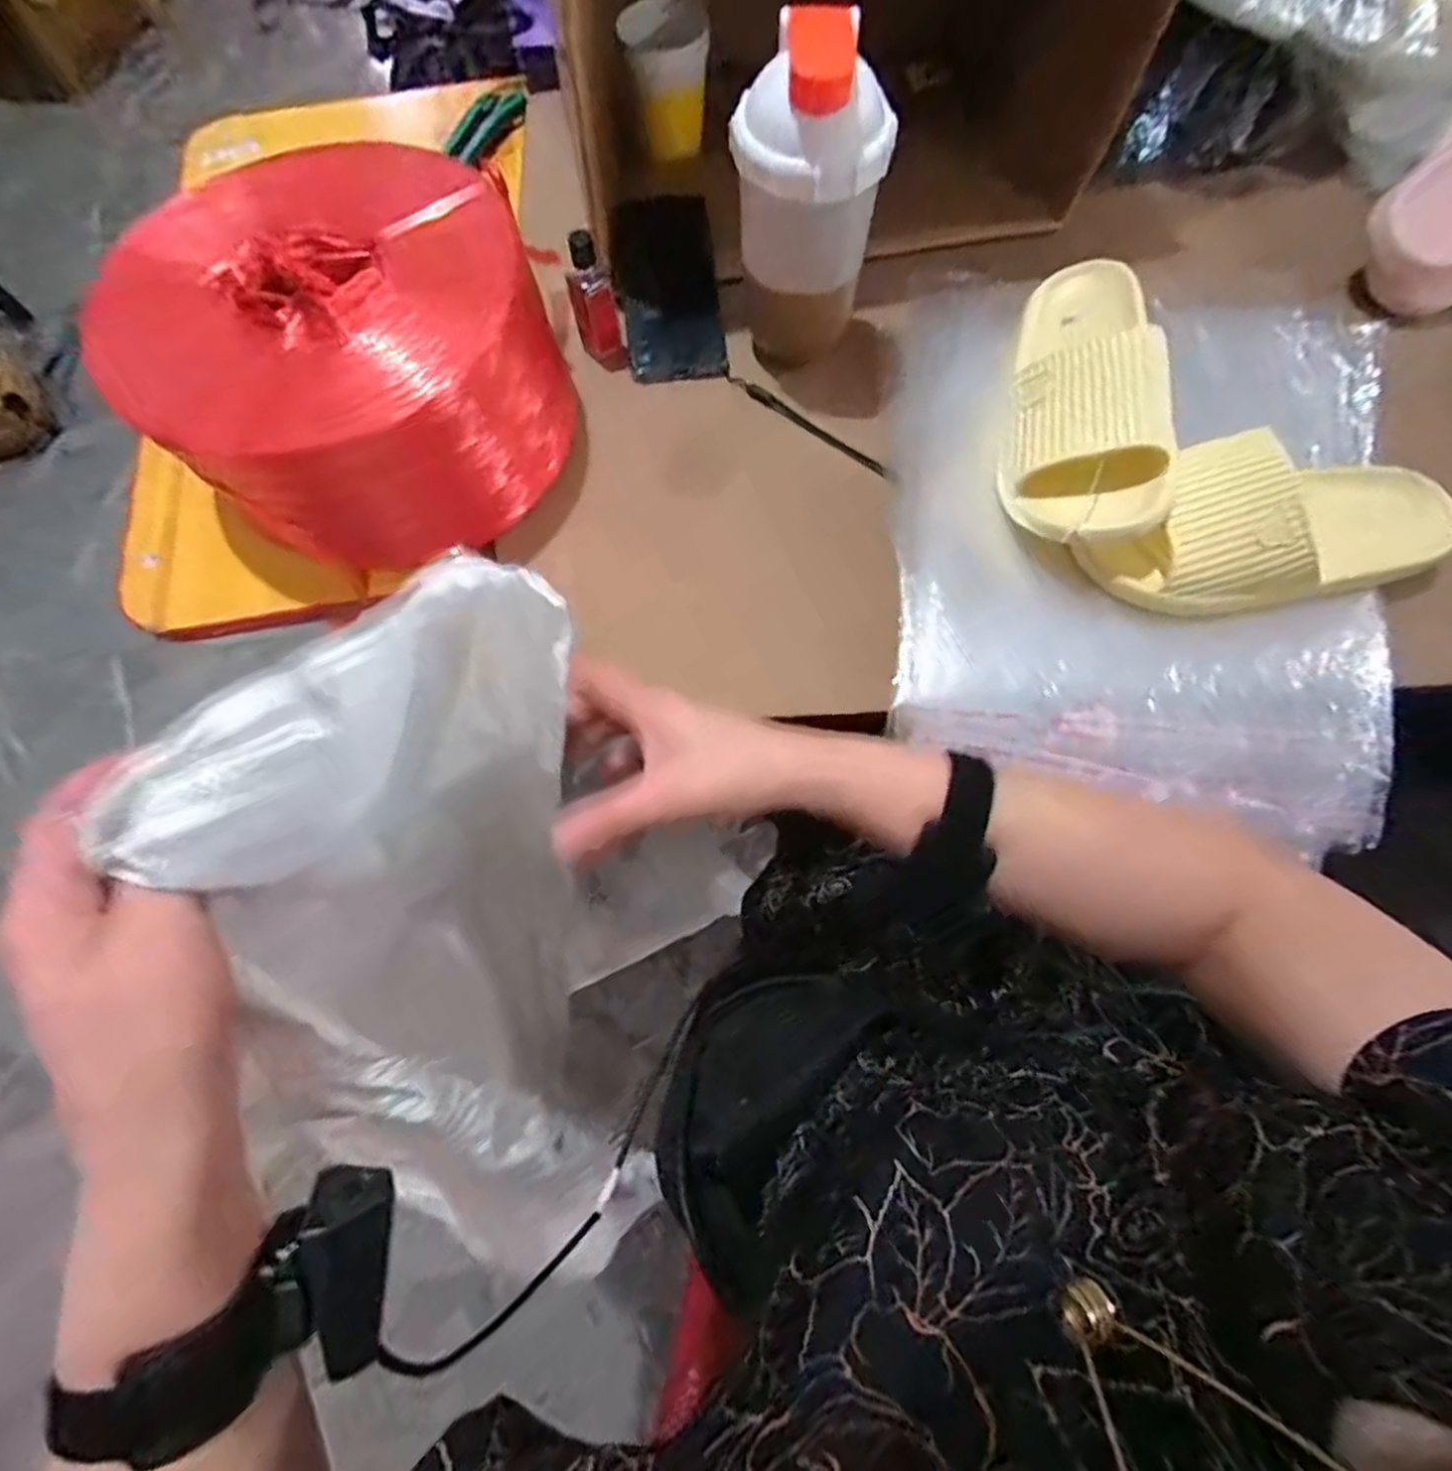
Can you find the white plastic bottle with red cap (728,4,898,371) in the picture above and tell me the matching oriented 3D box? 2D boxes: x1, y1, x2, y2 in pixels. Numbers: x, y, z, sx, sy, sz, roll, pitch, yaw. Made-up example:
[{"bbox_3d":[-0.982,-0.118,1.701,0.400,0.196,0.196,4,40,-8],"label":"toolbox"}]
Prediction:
[{"bbox_3d":[0.056,-0.339,0.465,0.090,0.188,0.074,-42,74,-12],"label":"white plastic bottle with red cap"}]

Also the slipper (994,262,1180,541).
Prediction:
[{"bbox_3d":[0.240,-0.238,0.471,0.094,0.083,0.242,3,70,3],"label":"slipper"}]

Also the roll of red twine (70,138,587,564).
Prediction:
[{"bbox_3d":[-0.257,-0.259,0.478,0.244,0.158,0.216,-30,72,-9],"label":"roll of red twine"}]

